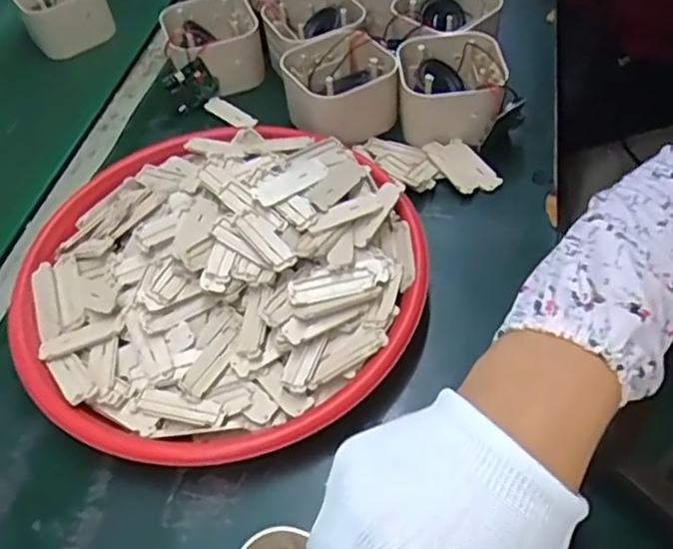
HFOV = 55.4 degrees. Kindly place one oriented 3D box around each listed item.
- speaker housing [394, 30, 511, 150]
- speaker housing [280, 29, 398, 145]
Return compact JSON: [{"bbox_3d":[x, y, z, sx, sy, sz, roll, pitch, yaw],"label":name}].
[{"bbox_3d":[0.100,-0.166,0.564,0.090,0.052,0.097,2,52,8],"label":"speaker housing"},{"bbox_3d":[0.002,-0.170,0.585,0.097,0.054,0.091,-12,51,-3],"label":"speaker housing"}]

